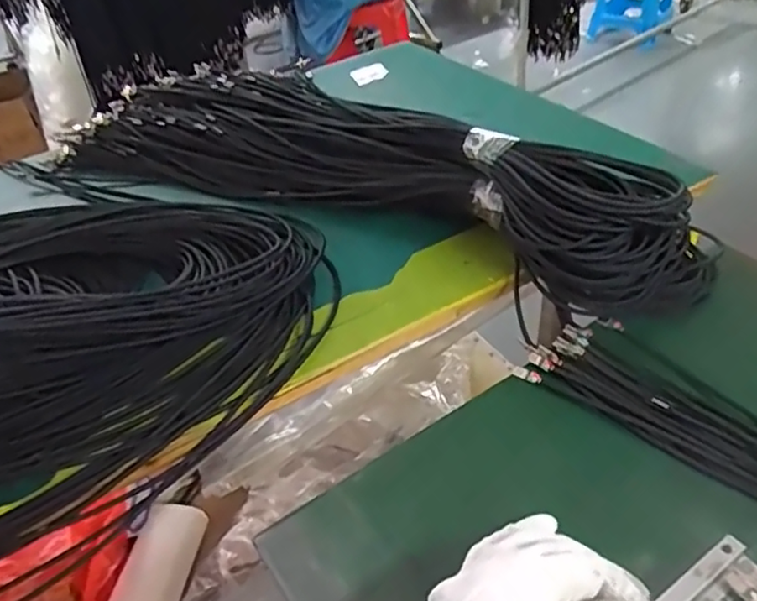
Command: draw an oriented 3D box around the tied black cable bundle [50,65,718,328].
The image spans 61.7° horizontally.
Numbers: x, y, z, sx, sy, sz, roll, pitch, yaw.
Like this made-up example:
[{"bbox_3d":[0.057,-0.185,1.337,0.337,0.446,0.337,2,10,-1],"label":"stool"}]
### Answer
[{"bbox_3d":[-0.038,-0.158,0.693,0.753,0.102,0.246,18,45,27],"label":"tied black cable bundle"}]

